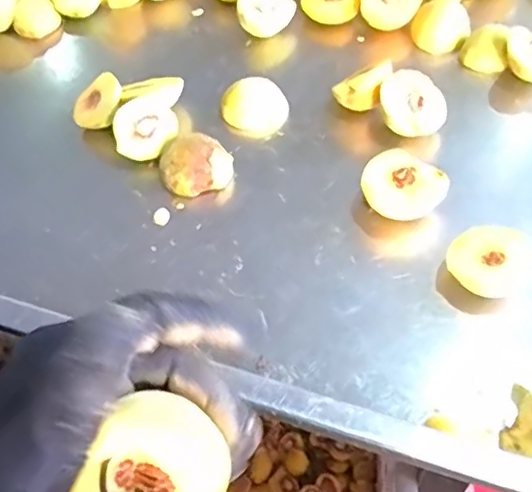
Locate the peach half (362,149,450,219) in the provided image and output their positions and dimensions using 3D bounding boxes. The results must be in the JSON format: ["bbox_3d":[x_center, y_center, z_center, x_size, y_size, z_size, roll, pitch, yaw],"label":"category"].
[{"bbox_3d":[0.120,-0.049,0.545,0.071,0.039,0.066,34,64,26],"label":"peach half"}]

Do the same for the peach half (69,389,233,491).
[{"bbox_3d":[-0.046,0.089,0.255,0.051,0.032,0.054,1,90,-18],"label":"peach half"}]

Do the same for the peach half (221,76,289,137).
[{"bbox_3d":[-0.011,-0.144,0.625,0.065,0.026,0.062,-6,54,1],"label":"peach half"}]

